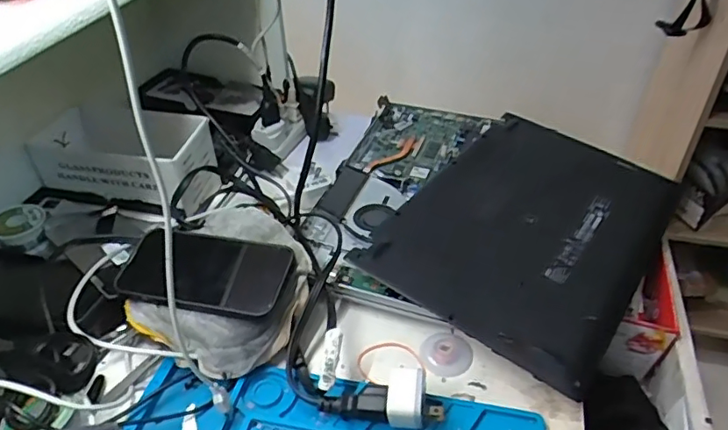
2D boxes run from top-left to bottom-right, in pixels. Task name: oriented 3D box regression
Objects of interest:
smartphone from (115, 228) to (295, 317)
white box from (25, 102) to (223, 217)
[{"bbox_3d":[-0.138,0.047,0.490,0.142,0.014,0.077,11,52,11],"label":"smartphone"},{"bbox_3d":[-0.263,-0.067,0.642,0.184,0.069,0.111,10,40,12],"label":"white box"}]

